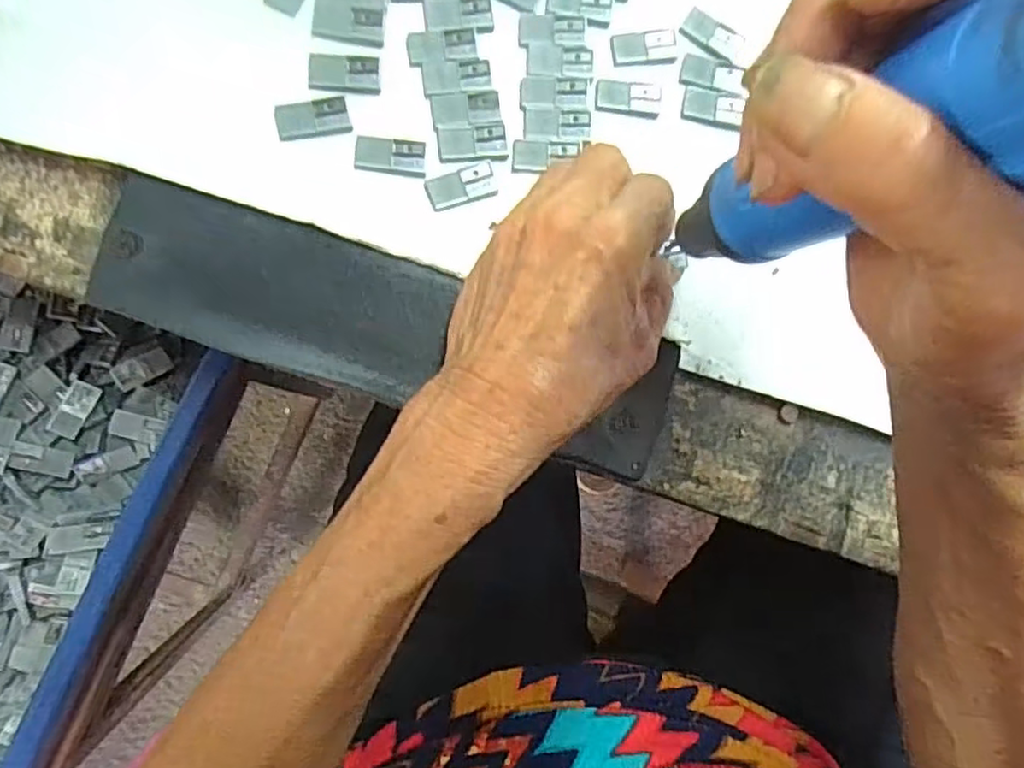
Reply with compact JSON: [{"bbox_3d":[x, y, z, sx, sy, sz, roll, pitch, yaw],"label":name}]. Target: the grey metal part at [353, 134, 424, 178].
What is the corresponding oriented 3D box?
[{"bbox_3d":[-0.047,-0.089,0.254,0.027,0.004,0.015,2,86,-9],"label":"grey metal part"}]

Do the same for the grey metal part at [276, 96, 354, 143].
[{"bbox_3d":[-0.076,-0.101,0.250,0.027,0.004,0.014,-17,89,-10],"label":"grey metal part"}]

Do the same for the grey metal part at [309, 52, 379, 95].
[{"bbox_3d":[-0.065,-0.121,0.253,0.027,0.004,0.014,0,87,-9],"label":"grey metal part"}]

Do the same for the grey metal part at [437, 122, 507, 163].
[{"bbox_3d":[-0.015,-0.096,0.260,0.027,0.004,0.015,-8,88,-10],"label":"grey metal part"}]

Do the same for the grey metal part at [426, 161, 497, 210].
[{"bbox_3d":[-0.019,-0.078,0.257,0.028,0.004,0.013,-22,90,-10],"label":"grey metal part"}]

